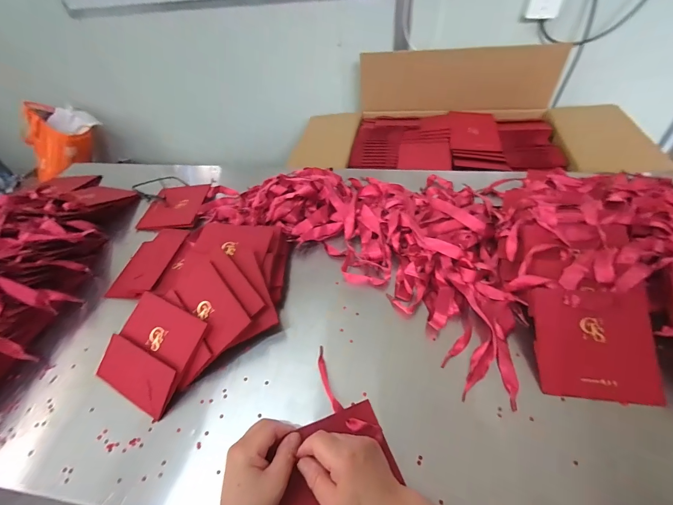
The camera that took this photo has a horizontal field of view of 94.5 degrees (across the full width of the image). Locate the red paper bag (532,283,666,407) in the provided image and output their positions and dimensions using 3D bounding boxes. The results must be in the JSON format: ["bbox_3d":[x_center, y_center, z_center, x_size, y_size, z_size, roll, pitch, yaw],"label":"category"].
[{"bbox_3d":[0.350,0.122,0.419,0.142,0.015,0.139,3,75,12],"label":"red paper bag"}]

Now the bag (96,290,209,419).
[{"bbox_3d":[-0.274,0.144,0.461,0.143,0.012,0.134,19,72,23],"label":"bag"}]

